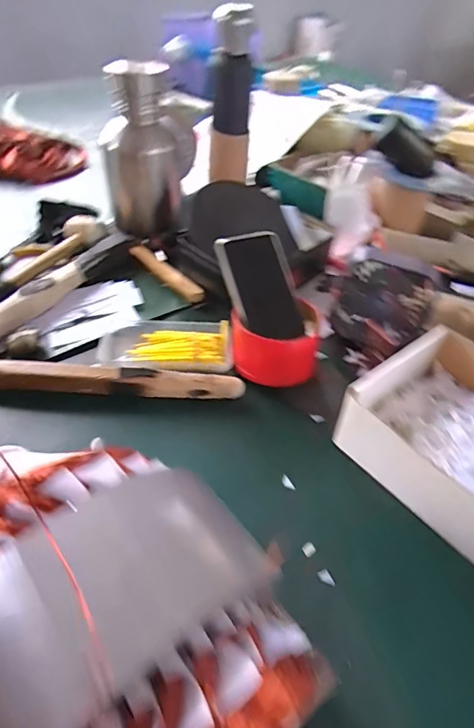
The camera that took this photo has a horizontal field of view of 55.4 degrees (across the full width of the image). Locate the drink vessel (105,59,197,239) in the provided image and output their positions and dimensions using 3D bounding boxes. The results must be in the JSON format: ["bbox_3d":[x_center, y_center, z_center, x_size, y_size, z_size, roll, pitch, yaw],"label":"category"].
[{"bbox_3d":[-0.141,-0.332,0.701,0.122,0.219,0.135,0,44,-4],"label":"drink vessel"}]

